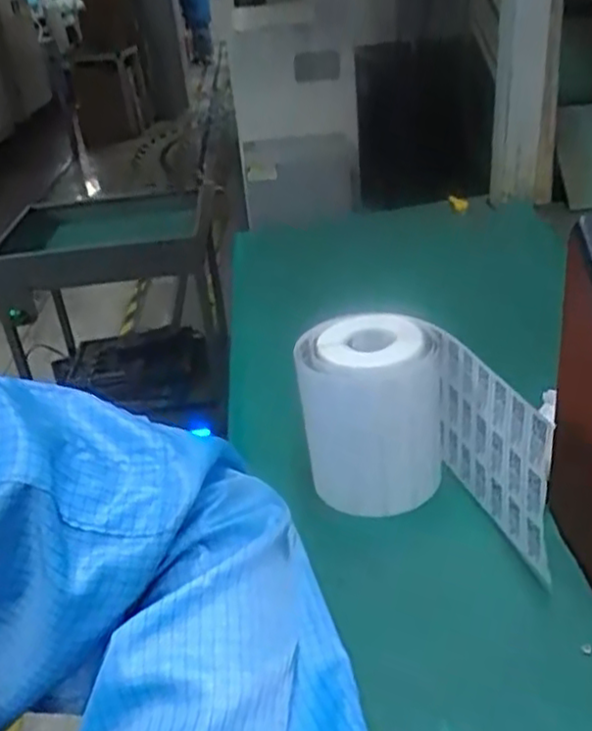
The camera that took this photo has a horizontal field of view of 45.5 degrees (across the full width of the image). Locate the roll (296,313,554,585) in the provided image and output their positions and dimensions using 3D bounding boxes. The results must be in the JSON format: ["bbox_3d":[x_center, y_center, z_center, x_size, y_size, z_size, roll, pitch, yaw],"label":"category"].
[{"bbox_3d":[0.058,0.044,0.393,0.089,0.095,0.151,-15,31,-14],"label":"roll"}]

